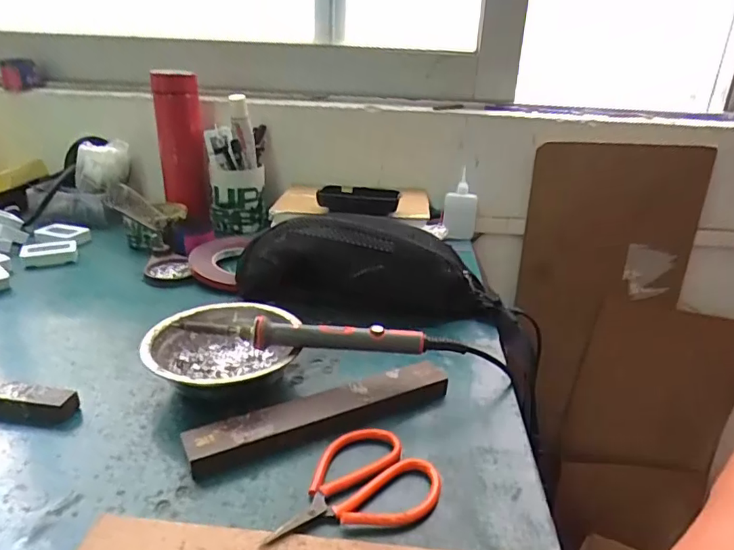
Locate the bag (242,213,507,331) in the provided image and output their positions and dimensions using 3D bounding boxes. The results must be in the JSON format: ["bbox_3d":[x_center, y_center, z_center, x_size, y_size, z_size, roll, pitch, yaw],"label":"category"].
[{"bbox_3d":[-0.002,-0.009,0.574,0.289,0.096,0.084,9,24,14],"label":"bag"}]

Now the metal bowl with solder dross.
[{"bbox_3d":[-0.122,0.069,0.445,0.122,0.042,0.125,2,23,-2],"label":"metal bowl with solder dross"}]

